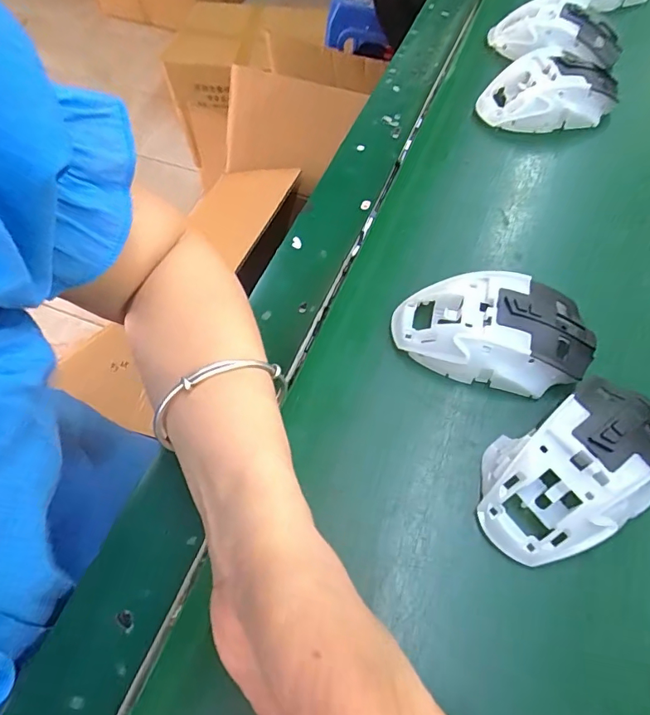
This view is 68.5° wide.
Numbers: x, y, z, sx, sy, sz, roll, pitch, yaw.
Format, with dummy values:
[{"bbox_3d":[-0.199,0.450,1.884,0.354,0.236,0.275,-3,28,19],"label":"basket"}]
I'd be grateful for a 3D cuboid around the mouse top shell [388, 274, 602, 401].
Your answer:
[{"bbox_3d":[0.100,-0.015,0.287,0.114,0.041,0.060,11,63,7],"label":"mouse top shell"}]

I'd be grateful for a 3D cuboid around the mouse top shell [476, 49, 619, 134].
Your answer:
[{"bbox_3d":[0.188,-0.221,0.395,0.114,0.038,0.059,-5,62,-1],"label":"mouse top shell"}]

